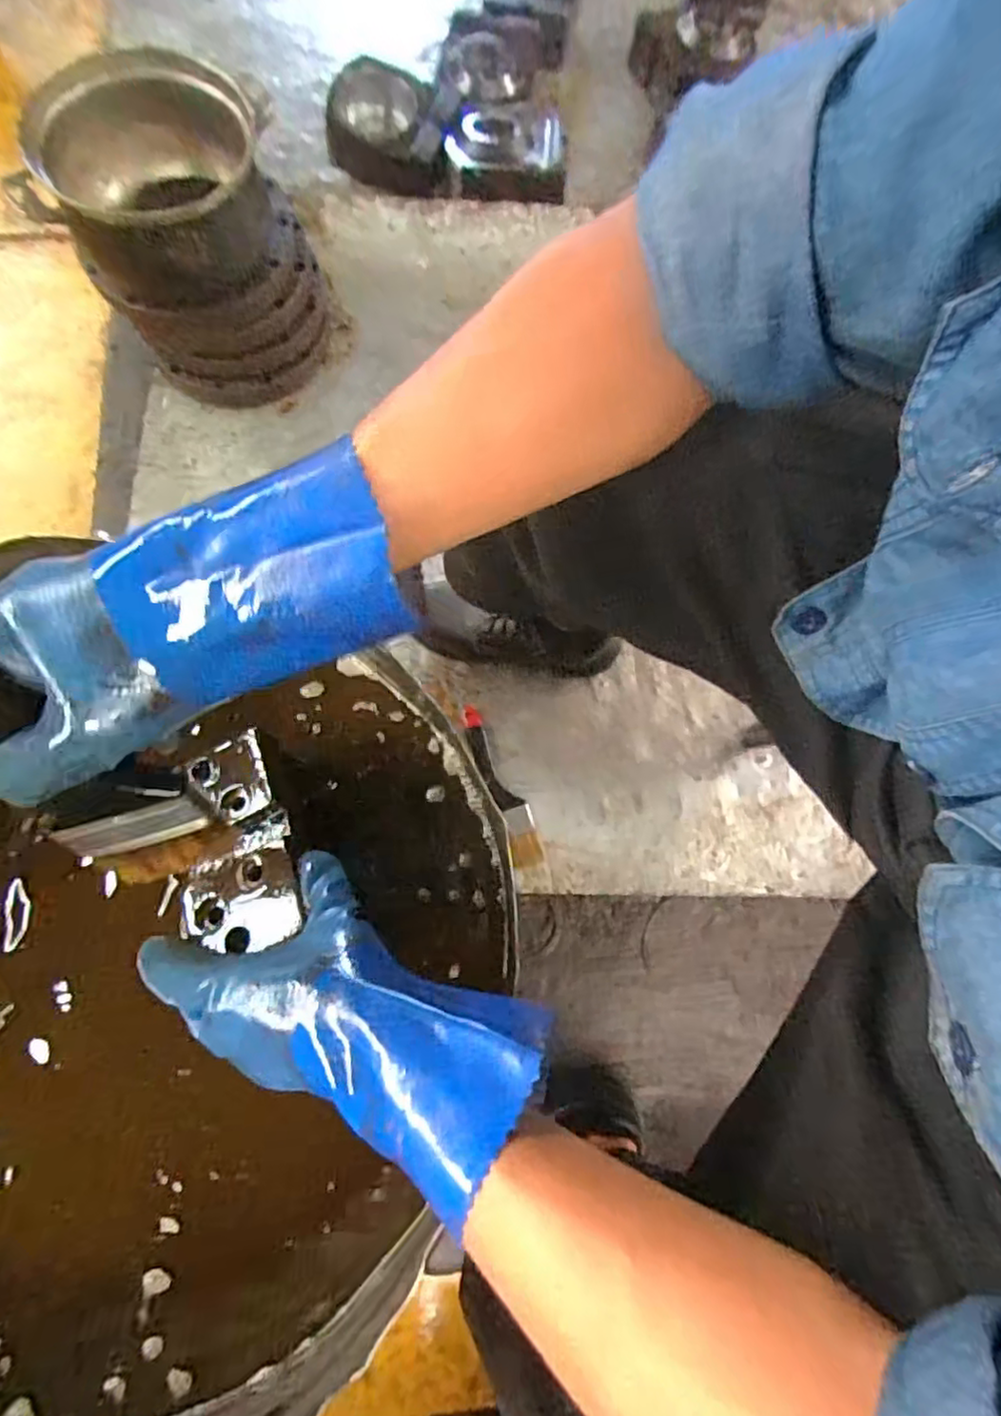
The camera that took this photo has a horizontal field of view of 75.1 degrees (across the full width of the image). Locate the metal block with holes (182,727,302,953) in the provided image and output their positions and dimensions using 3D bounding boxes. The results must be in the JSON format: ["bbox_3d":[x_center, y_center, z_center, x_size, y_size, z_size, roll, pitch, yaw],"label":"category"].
[{"bbox_3d":[-0.166,0.081,0.409,0.068,0.026,0.132,-13,65,-5],"label":"metal block with holes"}]

